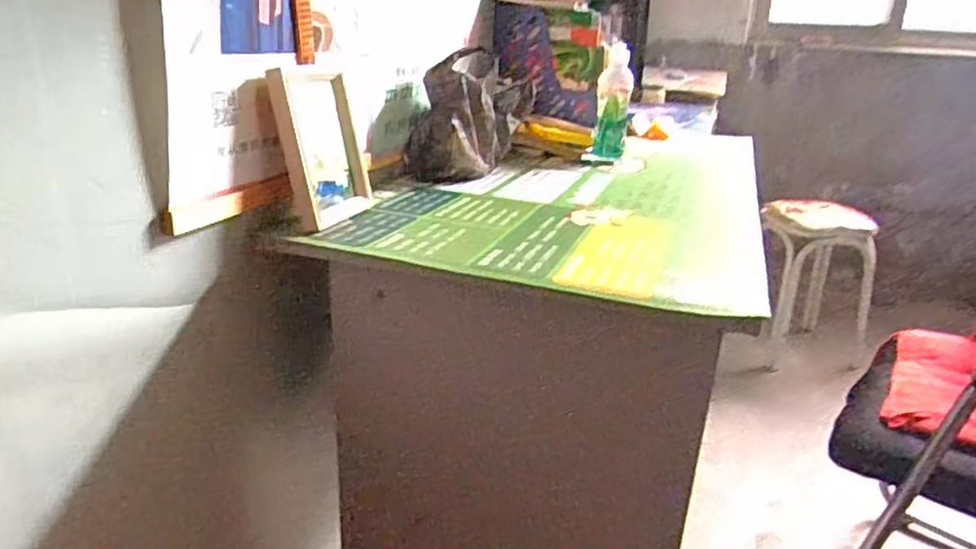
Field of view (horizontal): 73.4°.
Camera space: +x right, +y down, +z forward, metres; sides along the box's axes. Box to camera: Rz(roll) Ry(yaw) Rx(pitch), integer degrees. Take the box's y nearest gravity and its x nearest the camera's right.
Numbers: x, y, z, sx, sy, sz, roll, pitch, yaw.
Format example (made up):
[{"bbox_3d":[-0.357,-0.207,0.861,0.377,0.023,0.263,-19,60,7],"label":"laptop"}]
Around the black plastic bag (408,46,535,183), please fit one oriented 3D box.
[{"bbox_3d":[-0.026,-0.289,1.199,0.157,0.191,0.281,9,22,15],"label":"black plastic bag"}]

